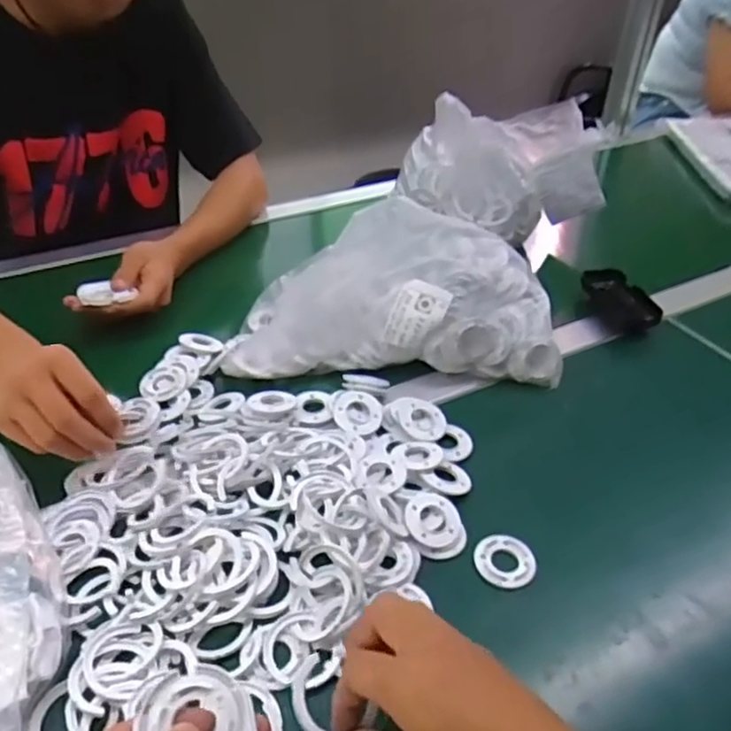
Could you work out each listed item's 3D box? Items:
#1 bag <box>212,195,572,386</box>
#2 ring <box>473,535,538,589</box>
[{"bbox_3d":[0.028,-0.078,0.661,0.322,0.124,0.143,1,38,-1],"label":"bag"},{"bbox_3d":[0.105,0.147,0.497,0.045,0.008,0.041,1,38,-1],"label":"ring"}]

